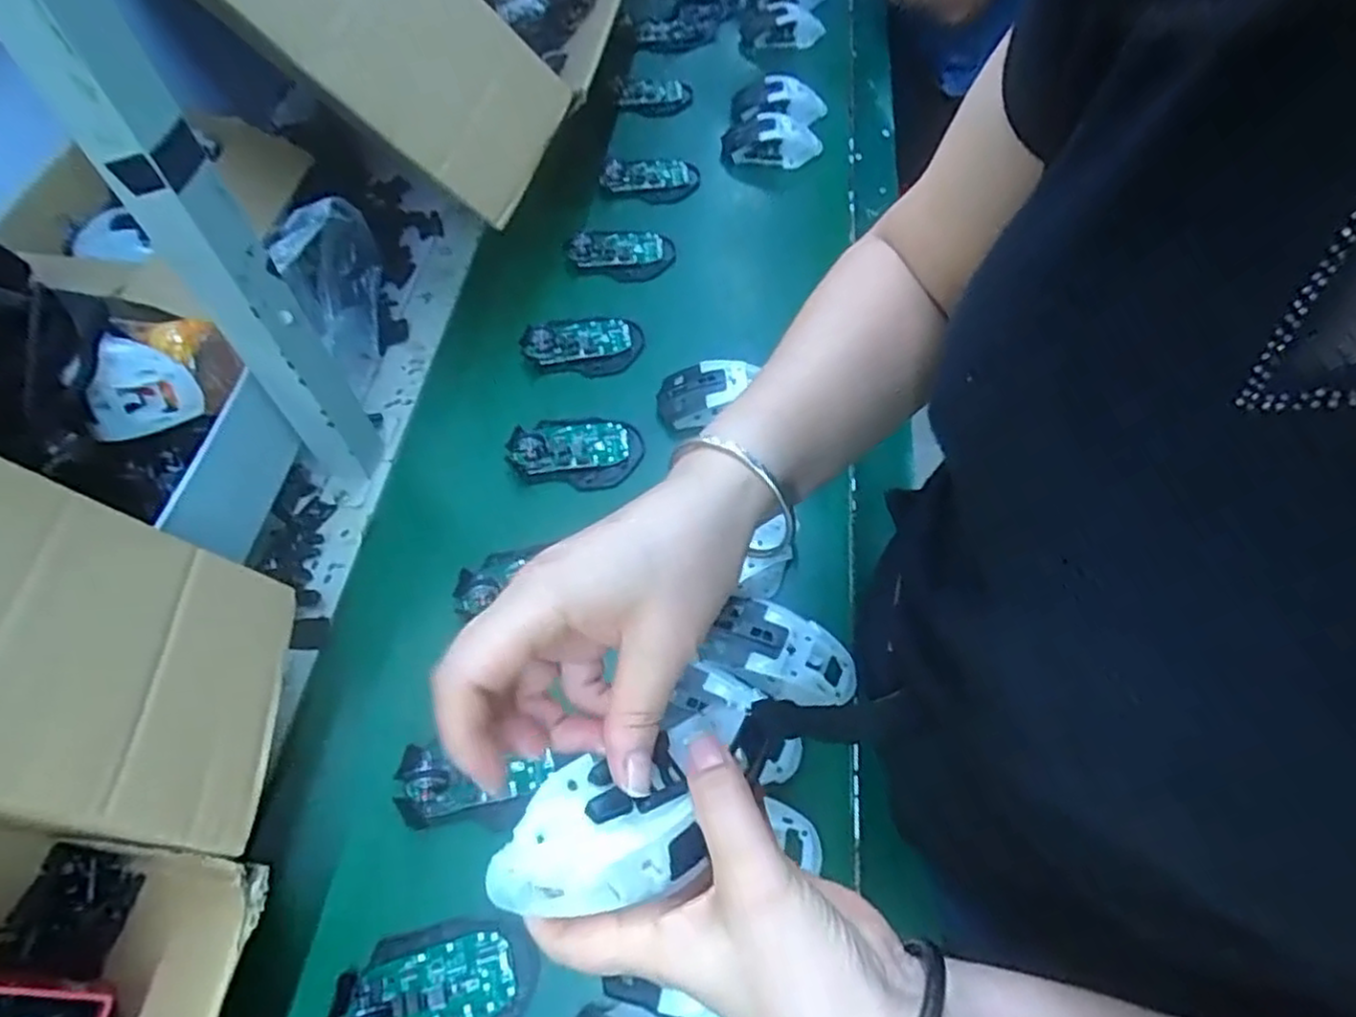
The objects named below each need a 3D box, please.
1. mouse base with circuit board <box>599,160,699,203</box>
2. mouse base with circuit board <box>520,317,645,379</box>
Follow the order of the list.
[{"bbox_3d":[-0.032,-0.384,0.847,0.107,0.015,0.062,0,58,5],"label":"mouse base with circuit board"},{"bbox_3d":[-0.092,-0.160,0.708,0.114,0.019,0.068,-13,58,-4],"label":"mouse base with circuit board"}]

